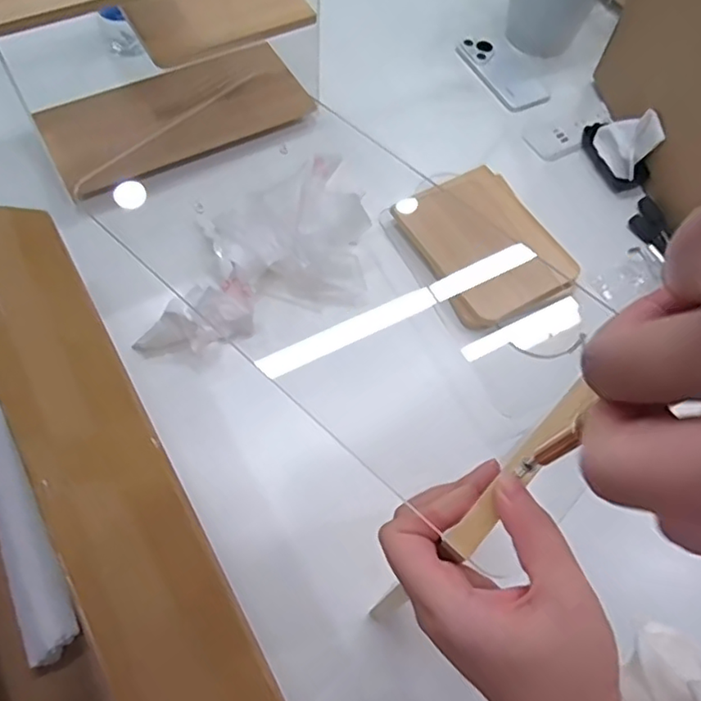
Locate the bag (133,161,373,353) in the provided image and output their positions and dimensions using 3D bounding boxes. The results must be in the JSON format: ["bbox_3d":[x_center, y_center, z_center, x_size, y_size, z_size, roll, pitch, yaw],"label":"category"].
[{"bbox_3d":[-0.112,-0.119,0.674,0.270,0.067,0.187,-19,64,-14],"label":"bag"}]

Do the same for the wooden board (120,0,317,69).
[{"bbox_3d":[-0.156,-0.395,0.695,0.185,0.017,0.148,-26,66,-17],"label":"wooden board"}]

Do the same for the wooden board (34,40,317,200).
[{"bbox_3d":[-0.216,-0.302,0.768,0.314,0.016,0.150,-27,70,-17],"label":"wooden board"}]

